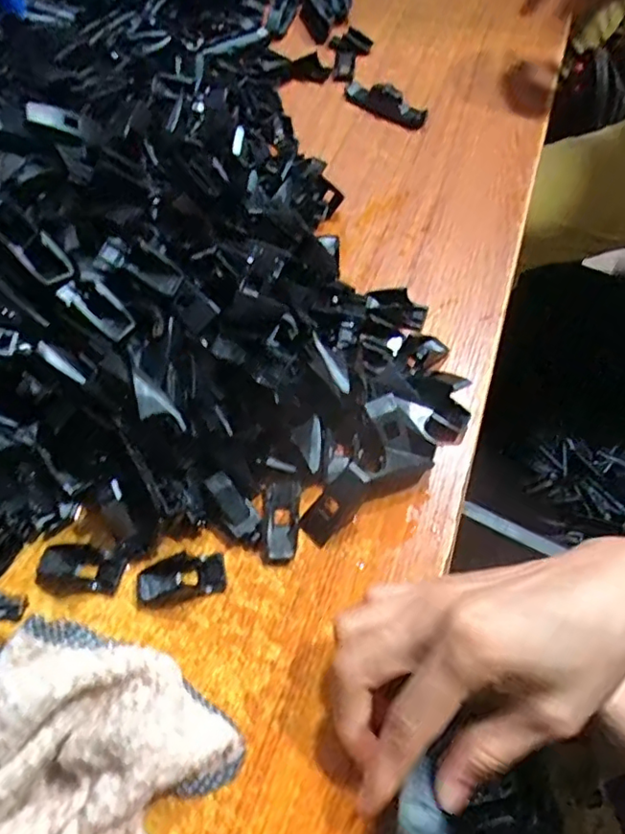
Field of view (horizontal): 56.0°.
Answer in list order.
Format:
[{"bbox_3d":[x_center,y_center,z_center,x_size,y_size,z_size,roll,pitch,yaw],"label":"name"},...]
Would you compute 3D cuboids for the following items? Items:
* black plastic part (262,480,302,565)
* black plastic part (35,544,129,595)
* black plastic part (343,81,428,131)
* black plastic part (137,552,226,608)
[{"bbox_3d":[-0.016,0.053,0.299,0.017,0.008,0.041,3,58,4],"label":"black plastic part"},{"bbox_3d":[-0.114,0.075,0.289,0.042,0.005,0.023,1,58,2],"label":"black plastic part"},{"bbox_3d":[0.056,-0.261,0.484,0.027,0.015,0.082,-38,64,-20],"label":"black plastic part"},{"bbox_3d":[-0.064,0.078,0.286,0.041,0.005,0.022,-12,58,-6],"label":"black plastic part"}]

